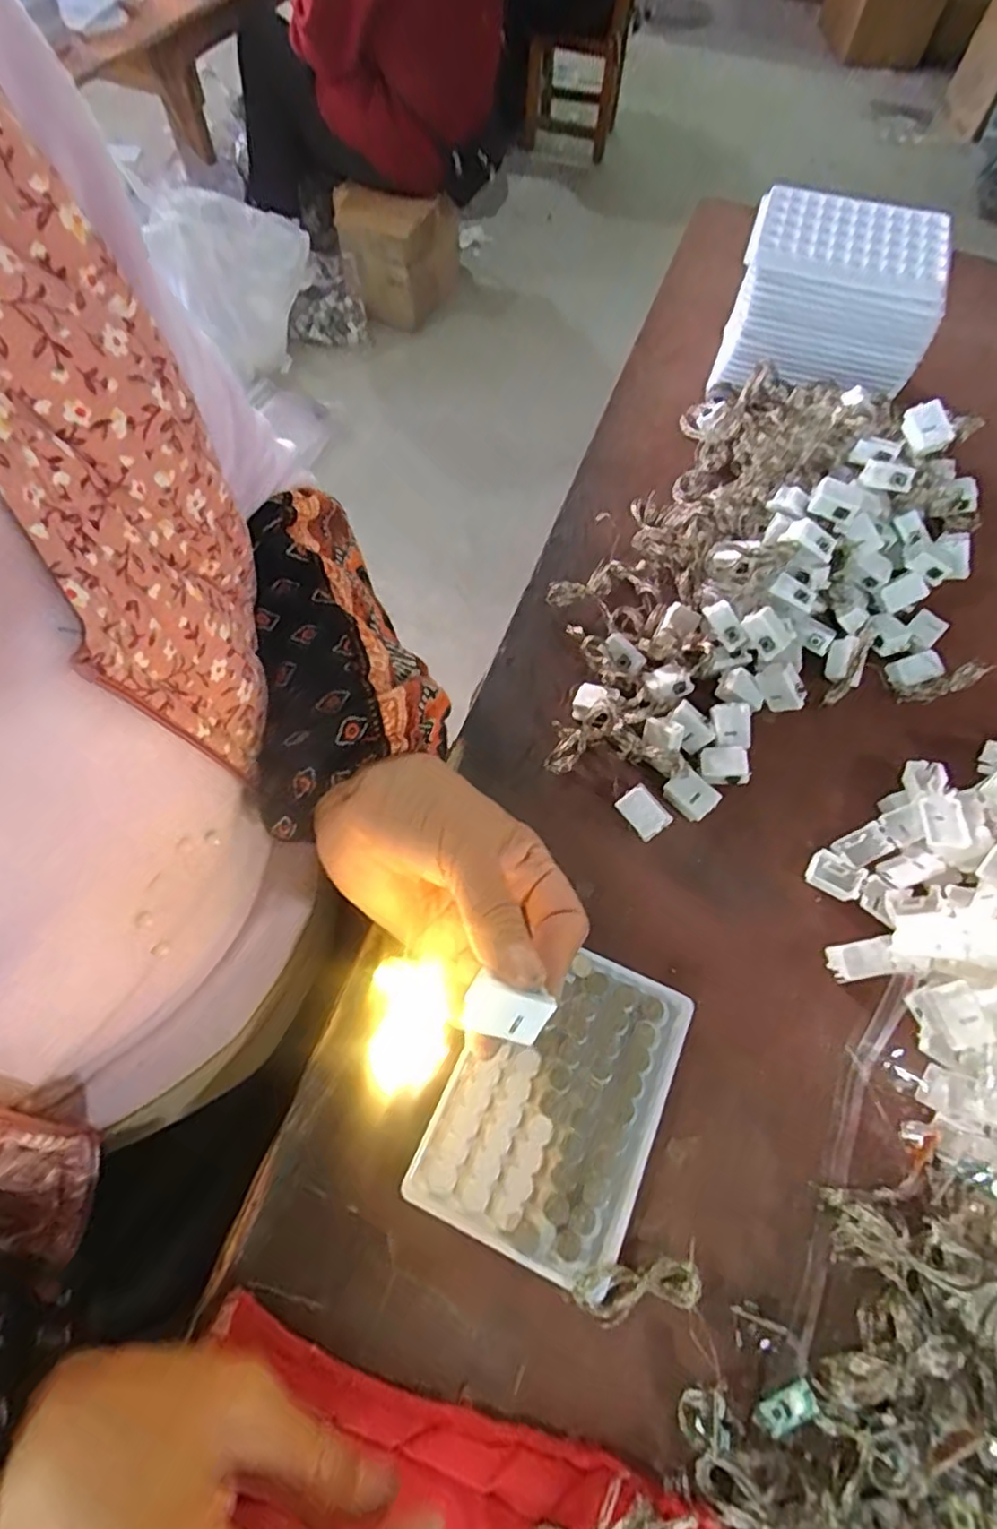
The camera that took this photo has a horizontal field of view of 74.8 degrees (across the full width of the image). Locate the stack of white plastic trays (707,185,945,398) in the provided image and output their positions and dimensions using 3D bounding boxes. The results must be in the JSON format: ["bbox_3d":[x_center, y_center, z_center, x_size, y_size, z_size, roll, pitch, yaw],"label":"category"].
[{"bbox_3d":[0.235,-0.328,0.479,0.132,0.107,0.088,14,64,5],"label":"stack of white plastic trays"}]

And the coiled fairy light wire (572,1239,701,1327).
[{"bbox_3d":[0.058,0.217,0.271,0.053,0.011,0.020,-10,65,-7],"label":"coiled fairy light wire"}]

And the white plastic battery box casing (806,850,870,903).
[{"bbox_3d":[0.181,0.060,0.351,0.026,0.008,0.020,33,67,13],"label":"white plastic battery box casing"}]

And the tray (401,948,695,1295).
[{"bbox_3d":[0.027,0.152,0.301,0.092,0.007,0.129,24,66,9],"label":"tray"}]

